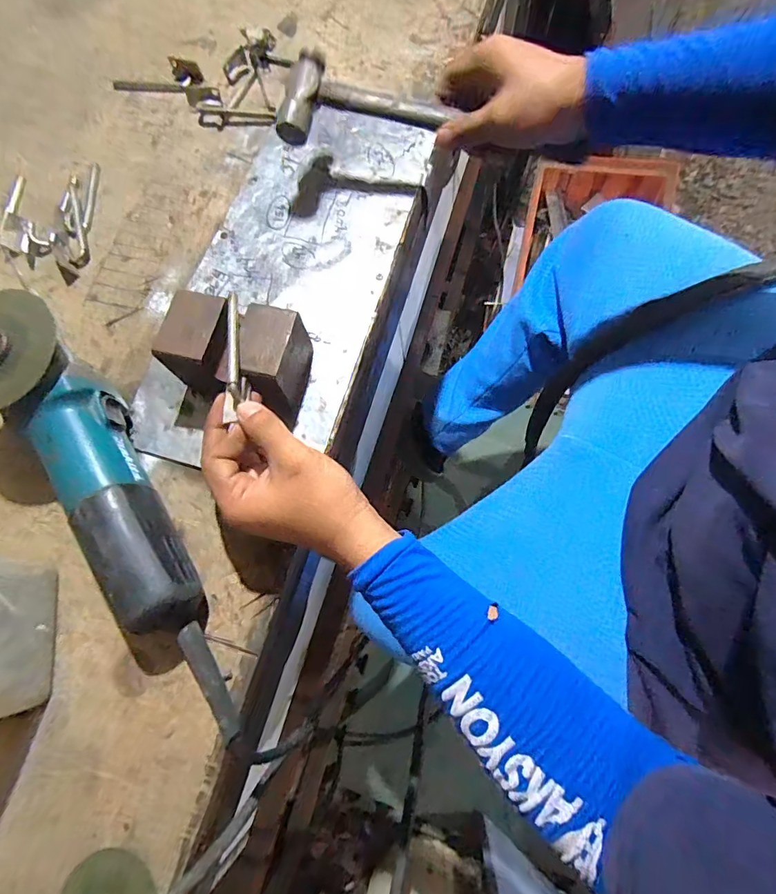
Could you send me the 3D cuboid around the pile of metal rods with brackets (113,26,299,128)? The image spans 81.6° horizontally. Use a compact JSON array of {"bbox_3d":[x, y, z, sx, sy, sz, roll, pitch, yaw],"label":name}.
[{"bbox_3d":[-0.222,-0.431,0.525,0.200,0.027,0.128,3,71,6],"label":"pile of metal rods with brackets"}]

